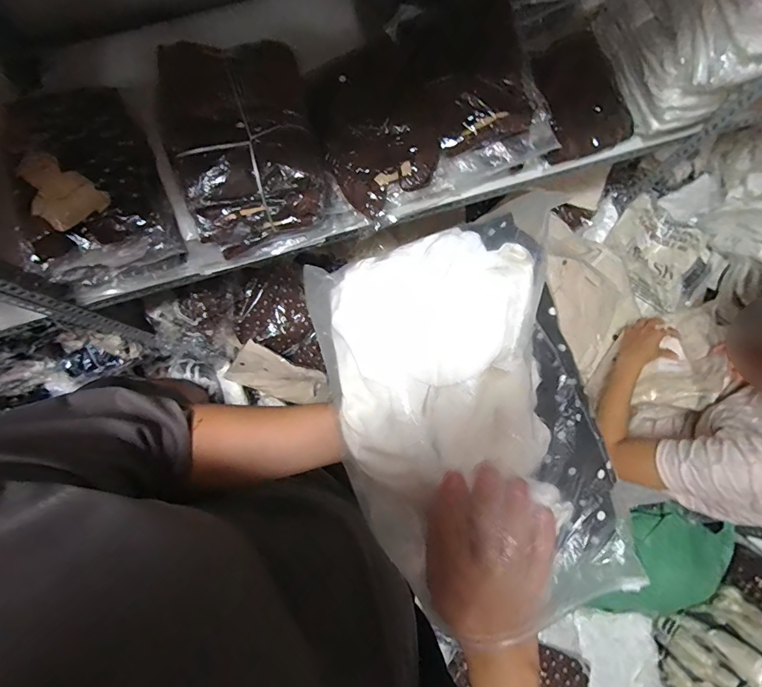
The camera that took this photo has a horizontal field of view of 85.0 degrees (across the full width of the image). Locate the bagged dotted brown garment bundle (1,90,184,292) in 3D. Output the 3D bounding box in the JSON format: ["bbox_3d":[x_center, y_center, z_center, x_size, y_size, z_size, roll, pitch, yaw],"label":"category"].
[{"bbox_3d":[-0.500,-0.262,0.729,0.245,0.139,0.266,-16,79,-2],"label":"bagged dotted brown garment bundle"}]

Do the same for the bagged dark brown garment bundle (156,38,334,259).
[{"bbox_3d":[-0.231,-0.336,0.709,0.251,0.141,0.295,-21,80,-3],"label":"bagged dark brown garment bundle"}]

